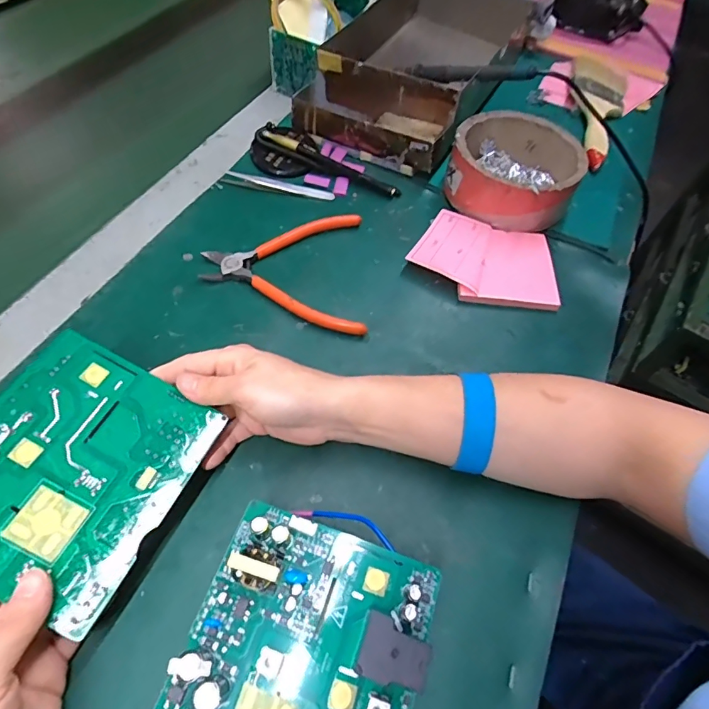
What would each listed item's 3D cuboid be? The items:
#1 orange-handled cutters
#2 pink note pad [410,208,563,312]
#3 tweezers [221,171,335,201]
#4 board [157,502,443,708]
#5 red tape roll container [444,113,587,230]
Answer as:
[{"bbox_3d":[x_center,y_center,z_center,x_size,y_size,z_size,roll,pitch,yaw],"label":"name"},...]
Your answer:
[{"bbox_3d":[-0.061,-0.074,0.403,0.134,0.015,0.127,2,56,-4],"label":"orange-handled cutters"},{"bbox_3d":[0.122,-0.086,0.427,0.130,0.017,0.096,21,57,9],"label":"pink note pad"},{"bbox_3d":[-0.074,-0.167,0.462,0.108,0.008,0.018,11,56,2],"label":"tweezers"},{"bbox_3d":[-0.026,0.155,0.233,0.111,0.051,0.138,19,57,7],"label":"board"},{"bbox_3d":[0.157,-0.185,0.459,0.121,0.049,0.127,17,57,6],"label":"red tape roll container"}]

